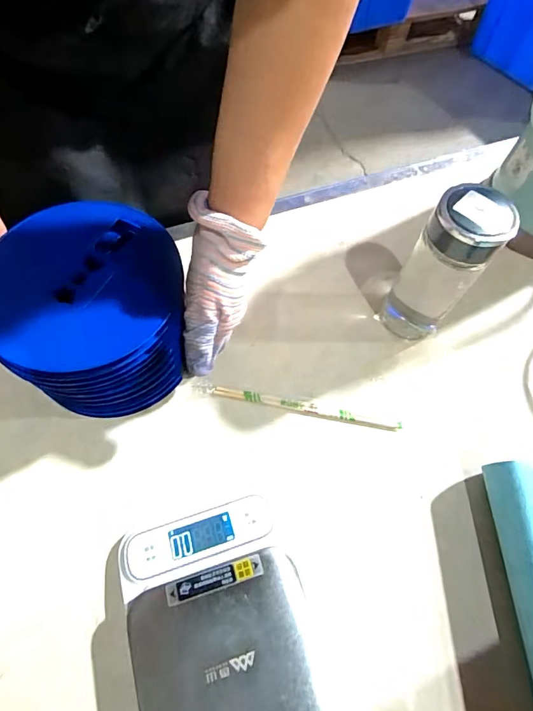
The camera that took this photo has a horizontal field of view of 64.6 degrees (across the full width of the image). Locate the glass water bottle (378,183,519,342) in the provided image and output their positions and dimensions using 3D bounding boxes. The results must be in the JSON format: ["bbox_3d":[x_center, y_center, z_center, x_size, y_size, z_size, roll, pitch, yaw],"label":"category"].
[{"bbox_3d":[0.172,-0.082,0.420,0.068,0.176,0.061,41,69,17],"label":"glass water bottle"}]

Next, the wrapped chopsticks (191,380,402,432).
[{"bbox_3d":[0.029,0.053,0.440,0.217,0.005,0.013,11,63,4],"label":"wrapped chopsticks"}]

